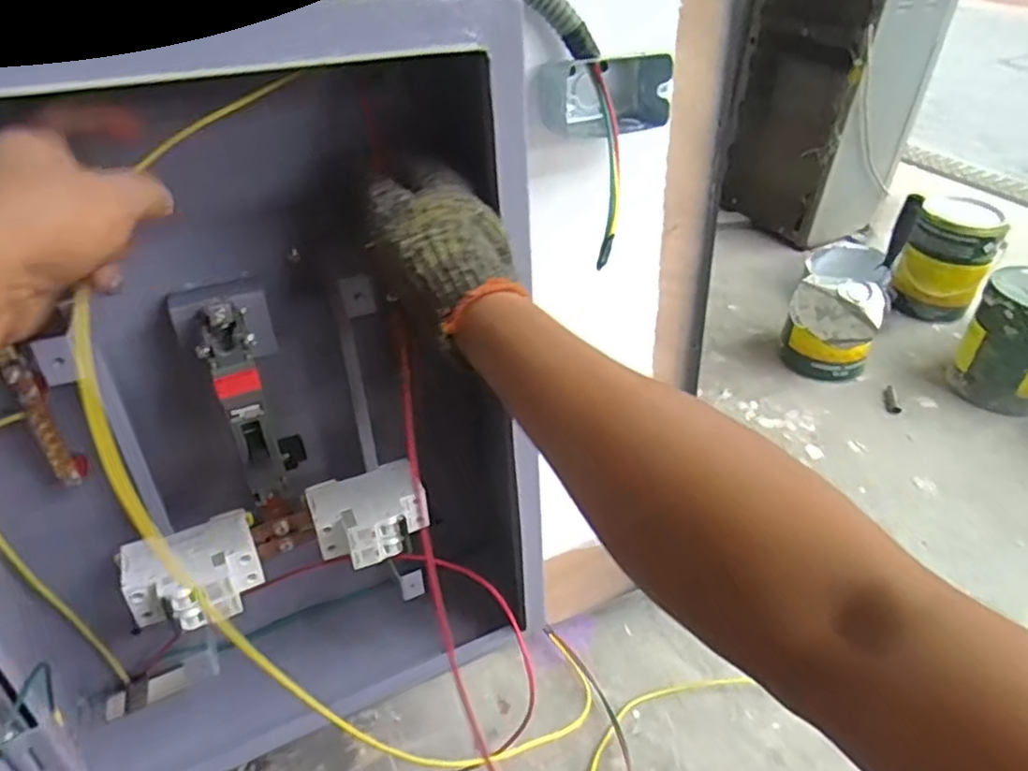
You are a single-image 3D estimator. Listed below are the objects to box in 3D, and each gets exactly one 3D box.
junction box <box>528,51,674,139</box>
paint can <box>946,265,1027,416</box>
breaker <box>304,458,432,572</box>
[{"bbox_3d":[0.069,-0.224,0.521,0.097,0.053,0.055,-16,41,-22],"label":"junction box"},{"bbox_3d":[0.895,-0.074,1.185,0.161,0.198,0.176,-28,47,-33],"label":"paint can"},{"bbox_3d":[-0.111,0.099,0.527,0.086,0.032,0.070,-15,41,-20],"label":"breaker"}]

